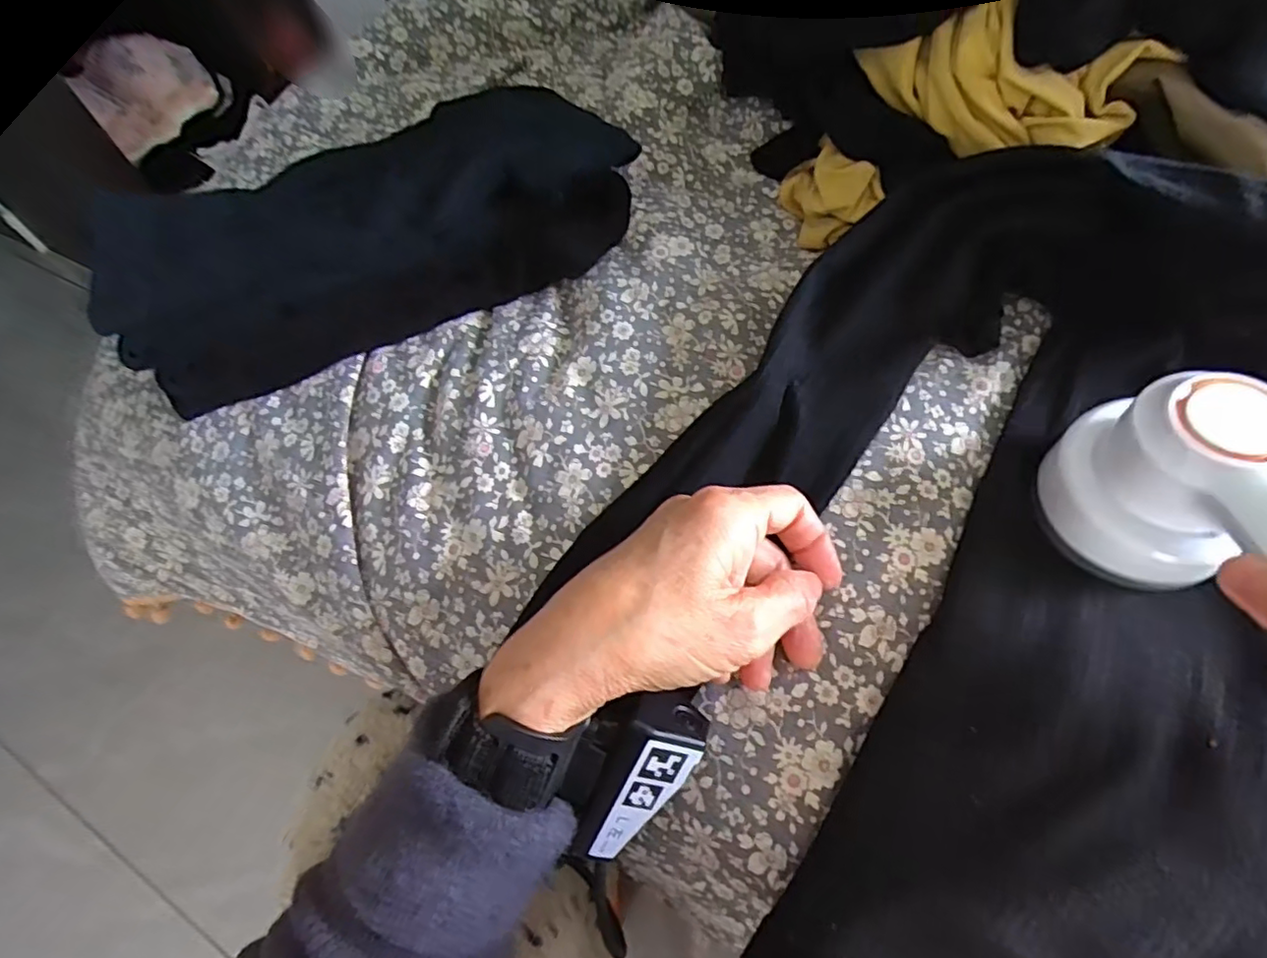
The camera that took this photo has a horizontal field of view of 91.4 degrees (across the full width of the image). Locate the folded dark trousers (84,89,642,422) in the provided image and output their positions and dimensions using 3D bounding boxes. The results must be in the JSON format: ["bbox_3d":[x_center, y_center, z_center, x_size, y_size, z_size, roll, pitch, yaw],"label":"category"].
[{"bbox_3d":[-0.147,-0.148,0.363,0.288,0.081,0.108,-21,59,-8],"label":"folded dark trousers"}]

